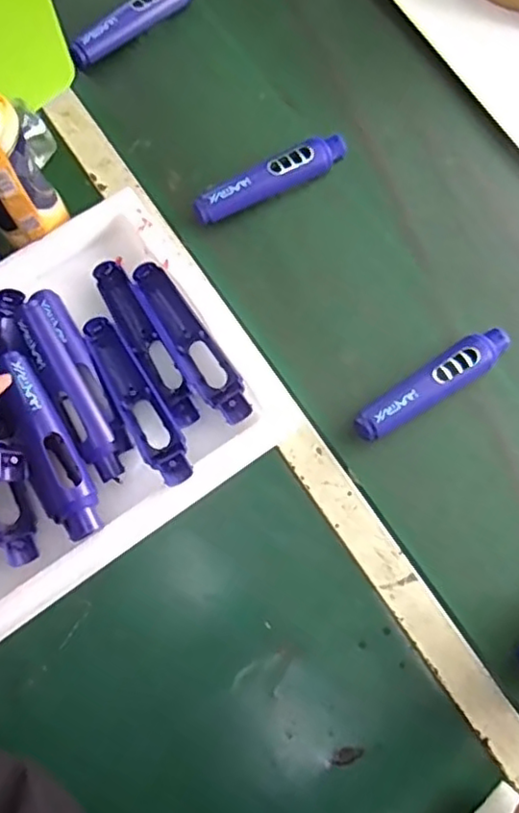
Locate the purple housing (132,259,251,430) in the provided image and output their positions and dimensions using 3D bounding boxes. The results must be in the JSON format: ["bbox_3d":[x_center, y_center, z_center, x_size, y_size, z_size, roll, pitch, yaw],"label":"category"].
[{"bbox_3d":[-0.064,-0.057,0.602,0.038,0.023,0.170,-33,79,-9],"label":"purple housing"}]

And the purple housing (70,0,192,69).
[{"bbox_3d":[-0.136,-0.431,0.718,0.173,0.031,0.029,-37,80,-10],"label":"purple housing"}]

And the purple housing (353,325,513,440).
[{"bbox_3d":[0.167,-0.024,0.618,0.176,0.023,0.038,-34,79,-9],"label":"purple housing"}]

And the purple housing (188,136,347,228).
[{"bbox_3d":[0.013,-0.237,0.671,0.176,0.027,0.035,-28,78,-8],"label":"purple housing"}]

